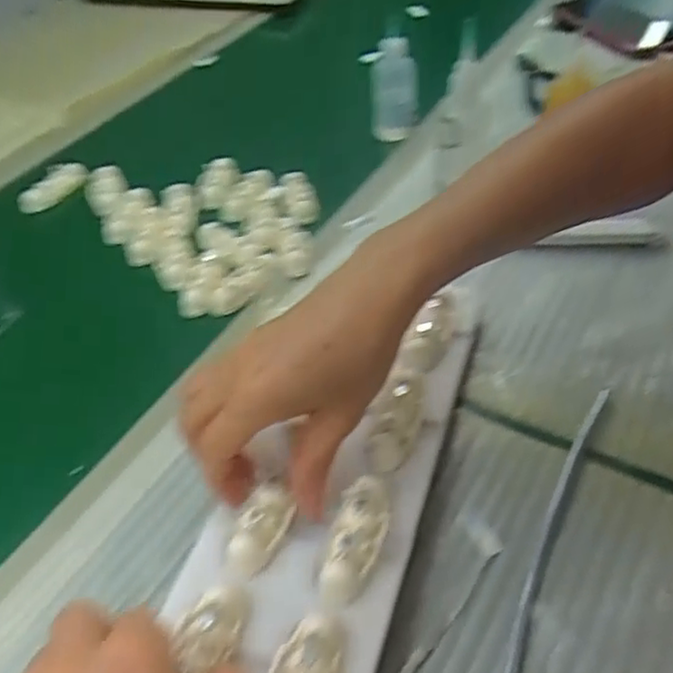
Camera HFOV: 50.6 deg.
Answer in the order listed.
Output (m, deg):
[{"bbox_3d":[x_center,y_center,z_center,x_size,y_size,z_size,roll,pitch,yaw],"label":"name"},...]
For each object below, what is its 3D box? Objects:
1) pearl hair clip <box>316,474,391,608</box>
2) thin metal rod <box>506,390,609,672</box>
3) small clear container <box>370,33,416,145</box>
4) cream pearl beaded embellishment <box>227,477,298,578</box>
[{"bbox_3d":[0.008,0.097,0.337,0.025,0.017,0.063,14,47,17],"label":"pearl hair clip"},{"bbox_3d":[0.104,0.107,0.349,0.011,0.004,0.230,17,48,20],"label":"thin metal rod"},{"bbox_3d":[0.052,-0.221,0.651,0.041,0.091,0.035,1,45,5],"label":"small clear container"},{"bbox_3d":[-0.035,0.091,0.343,0.022,0.009,0.051,14,53,17],"label":"cream pearl beaded embellishment"}]

